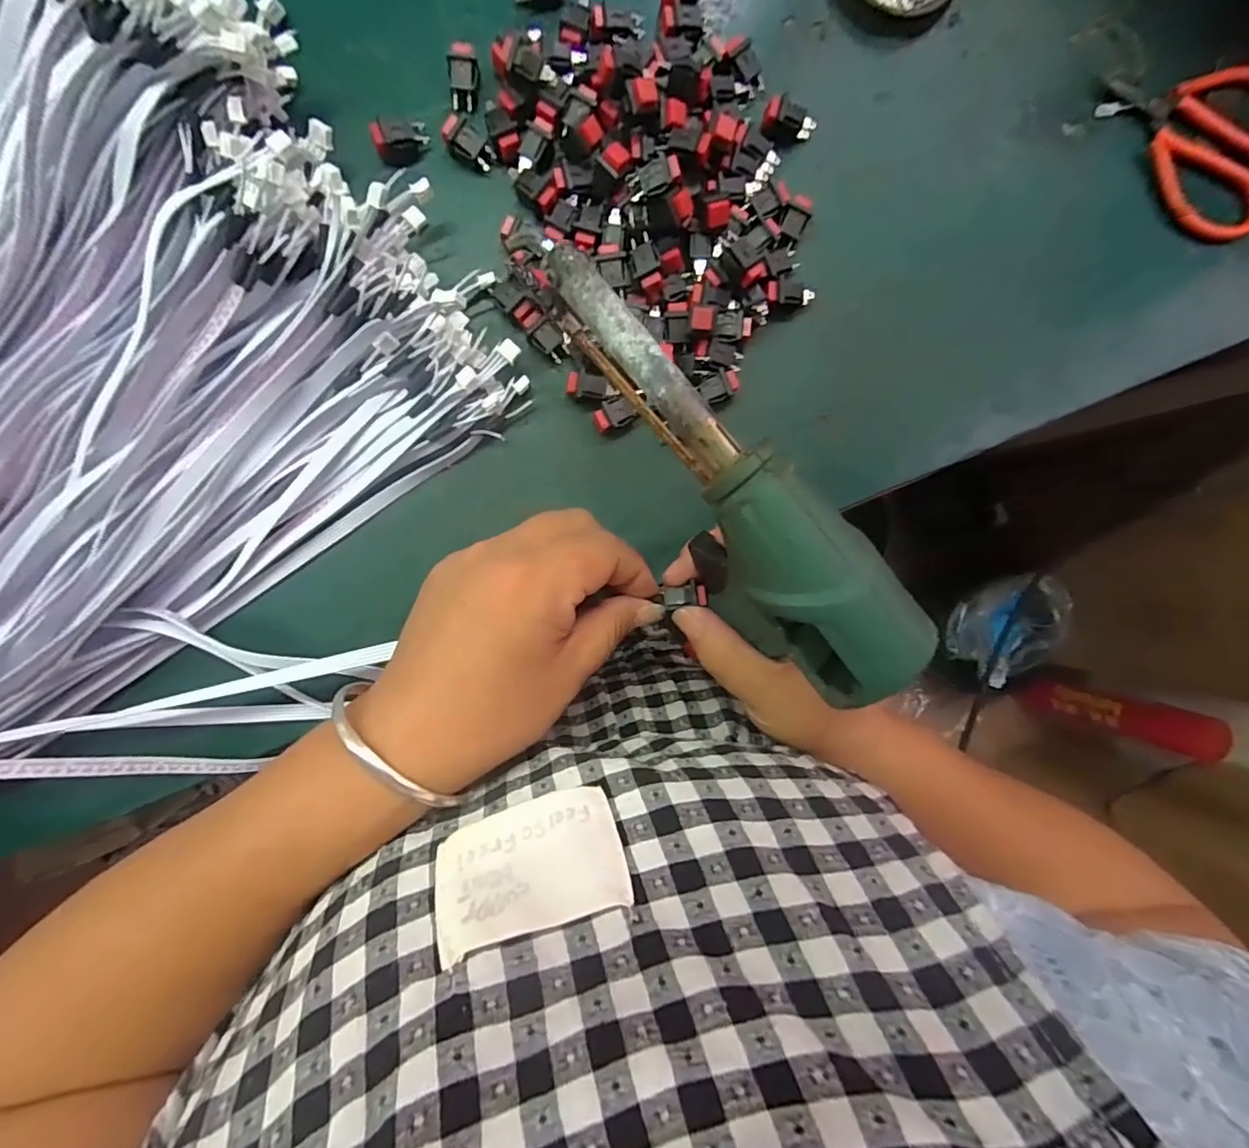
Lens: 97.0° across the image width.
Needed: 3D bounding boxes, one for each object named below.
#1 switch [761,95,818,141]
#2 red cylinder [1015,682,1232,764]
[{"bbox_3d":[0.081,-0.224,0.274,0.026,0.012,0.013,20,93,-3],"label":"switch"},{"bbox_3d":[0.762,0.216,0.871,0.070,0.280,0.072,15,93,-2],"label":"red cylinder"}]

